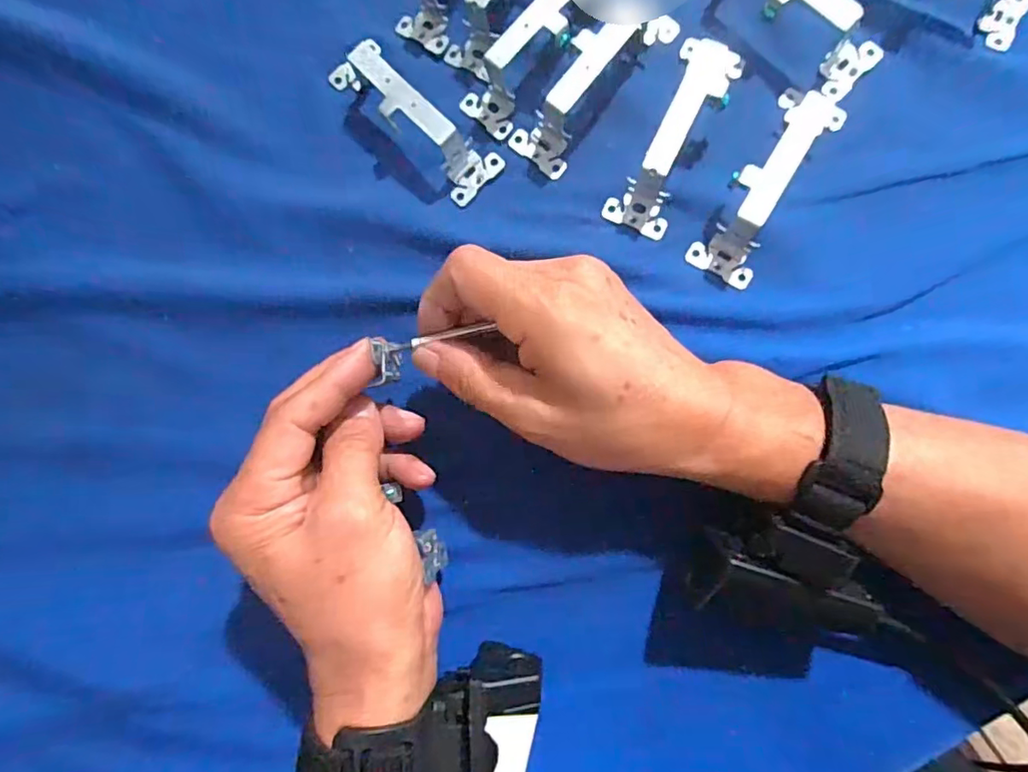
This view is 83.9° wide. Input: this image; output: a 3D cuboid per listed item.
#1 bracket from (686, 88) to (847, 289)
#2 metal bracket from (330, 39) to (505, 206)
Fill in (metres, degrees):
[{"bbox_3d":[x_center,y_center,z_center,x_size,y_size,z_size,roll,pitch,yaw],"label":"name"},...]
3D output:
[{"bbox_3d":[0.126,-0.102,0.276,0.032,0.029,0.103,32,87,7],"label":"bracket"},{"bbox_3d":[-0.054,-0.144,0.296,0.031,0.028,0.106,-44,82,-1],"label":"metal bracket"}]

